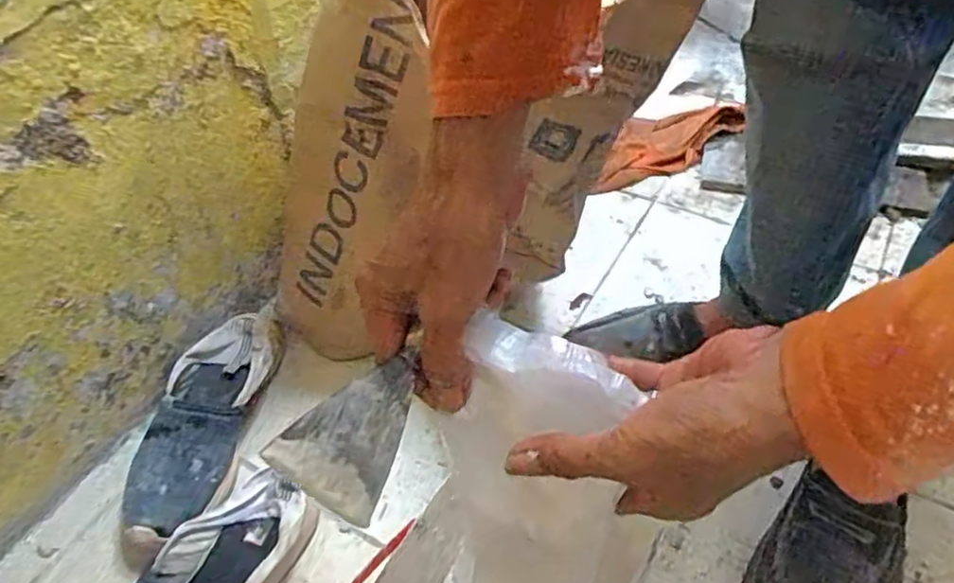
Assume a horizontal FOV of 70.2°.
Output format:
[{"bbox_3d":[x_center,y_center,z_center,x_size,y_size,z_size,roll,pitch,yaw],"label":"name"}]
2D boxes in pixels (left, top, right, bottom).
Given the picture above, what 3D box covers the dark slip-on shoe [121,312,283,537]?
[{"bbox_3d":[-0.278,0.124,0.705,0.097,0.055,0.258,6,48,9],"label":"dark slip-on shoe"}]

